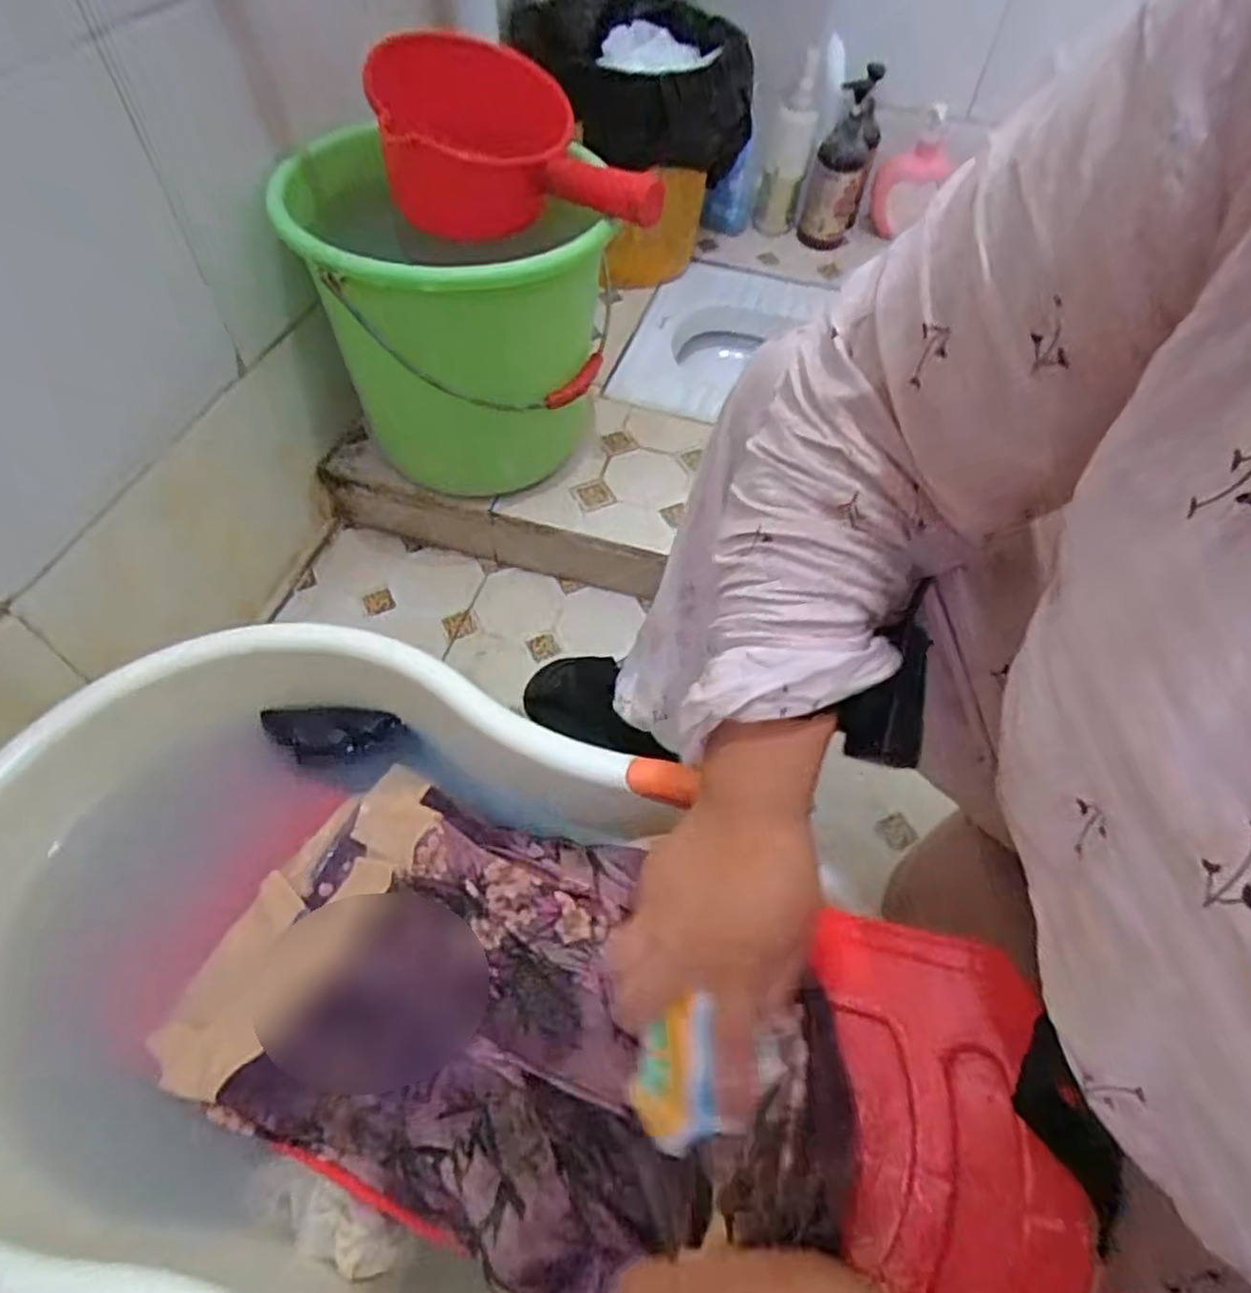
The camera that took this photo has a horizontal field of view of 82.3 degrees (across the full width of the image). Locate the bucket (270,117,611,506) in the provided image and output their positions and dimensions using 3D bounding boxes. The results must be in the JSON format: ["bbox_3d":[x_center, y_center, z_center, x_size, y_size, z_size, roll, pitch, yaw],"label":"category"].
[{"bbox_3d":[-0.175,-0.331,0.757,0.280,0.297,0.301,-20,60,-16],"label":"bucket"}]

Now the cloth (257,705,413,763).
[{"bbox_3d":[-0.241,0.072,0.593,0.113,0.016,0.043,-2,56,-5],"label":"cloth"}]

